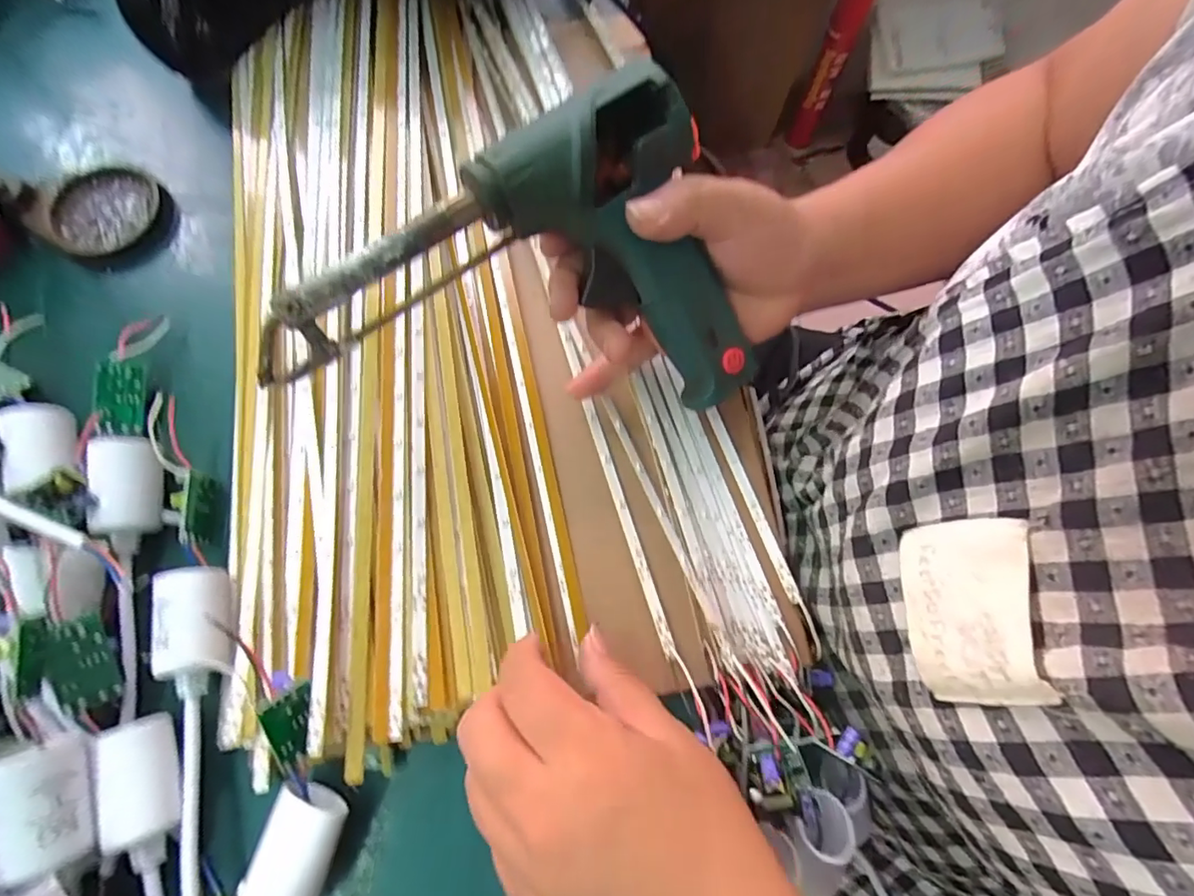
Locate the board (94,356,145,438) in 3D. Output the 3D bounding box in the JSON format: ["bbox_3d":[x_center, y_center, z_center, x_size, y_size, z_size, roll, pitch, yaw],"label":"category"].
[{"bbox_3d":[-0.249,-0.026,0.285,0.019,0.004,0.040,0,87,-42],"label":"board"}]

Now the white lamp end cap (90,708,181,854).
[{"bbox_3d":[-0.189,0.135,0.221,0.021,0.019,0.045,-13,73,-5],"label":"white lamp end cap"}]

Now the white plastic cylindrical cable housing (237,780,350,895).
[{"bbox_3d":[-0.123,0.169,0.225,0.032,0.030,0.057,16,73,4],"label":"white plastic cylindrical cable housing"}]

